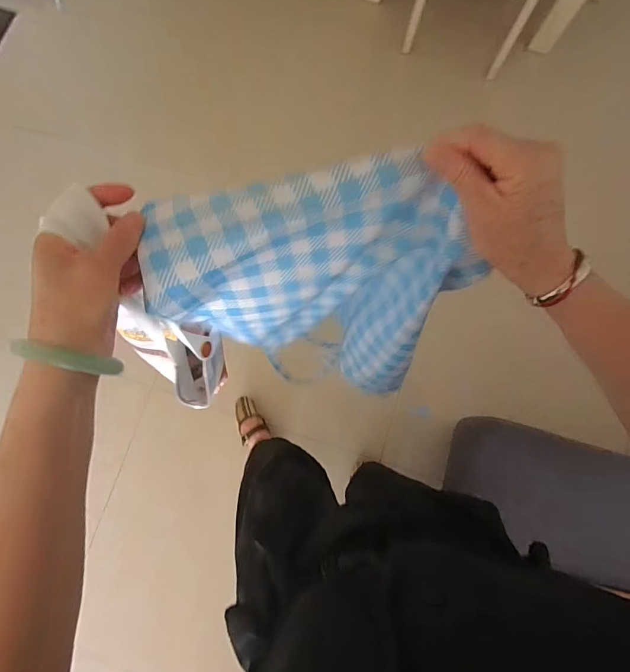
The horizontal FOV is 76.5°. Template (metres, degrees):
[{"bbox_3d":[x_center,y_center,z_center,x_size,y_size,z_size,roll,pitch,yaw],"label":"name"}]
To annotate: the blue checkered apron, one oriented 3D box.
[{"bbox_3d":[-0.002,-0.040,0.402,0.240,0.284,0.117,10,77,2],"label":"blue checkered apron"}]

